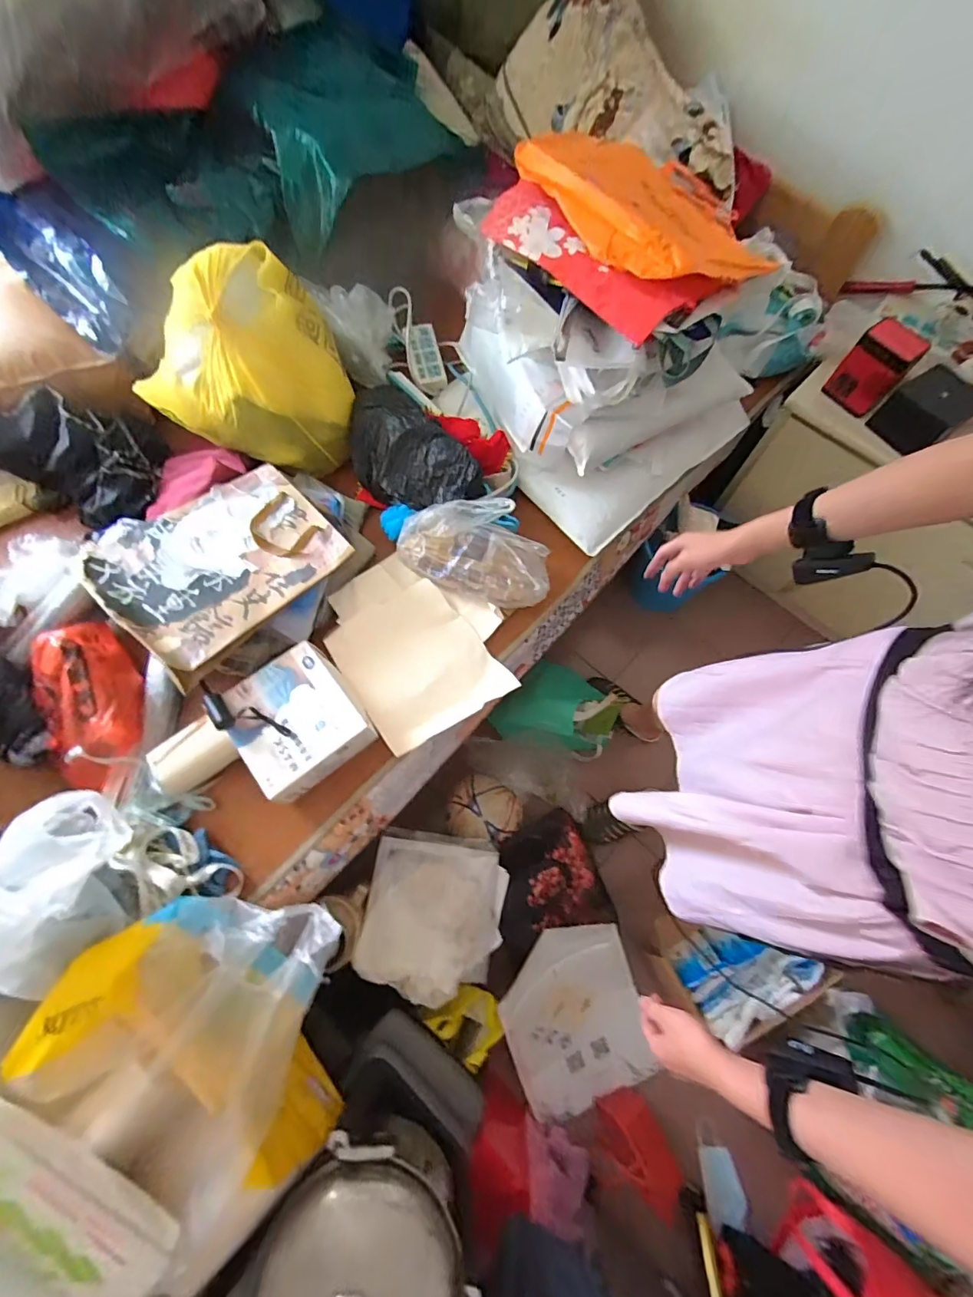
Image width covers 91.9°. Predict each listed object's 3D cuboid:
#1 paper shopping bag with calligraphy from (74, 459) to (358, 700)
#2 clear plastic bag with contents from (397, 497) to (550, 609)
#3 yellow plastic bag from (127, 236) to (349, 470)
[{"bbox_3d":[-0.498,-0.174,0.876,0.395,0.061,0.329,-42,76,-13],"label":"paper shopping bag with calligraphy"},{"bbox_3d":[-0.024,-0.197,0.961,0.315,0.090,0.180,8,71,3],"label":"clear plastic bag with contents"},{"bbox_3d":[-0.473,-0.596,0.991,0.346,0.274,0.316,14,72,5],"label":"yellow plastic bag"}]

